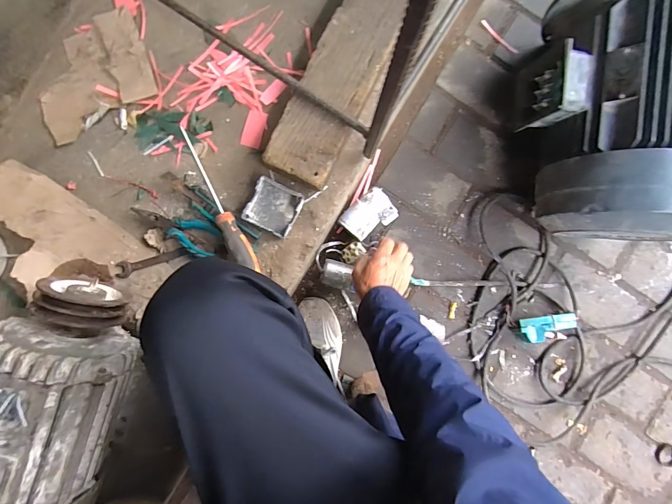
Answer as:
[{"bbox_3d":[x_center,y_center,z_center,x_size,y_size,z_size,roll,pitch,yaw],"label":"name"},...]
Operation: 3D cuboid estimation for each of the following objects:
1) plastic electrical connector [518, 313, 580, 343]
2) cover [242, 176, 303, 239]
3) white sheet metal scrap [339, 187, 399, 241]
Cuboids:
[{"bbox_3d":[0.432,0.155,0.723,0.118,0.057,0.048,-3,90,-1],"label":"plastic electrical connector"},{"bbox_3d":[-0.096,-0.068,0.546,0.071,0.033,0.072,26,90,-1],"label":"cover"},{"bbox_3d":[0.066,-0.071,0.695,0.104,0.026,0.074,-39,91,0],"label":"white sheet metal scrap"}]

